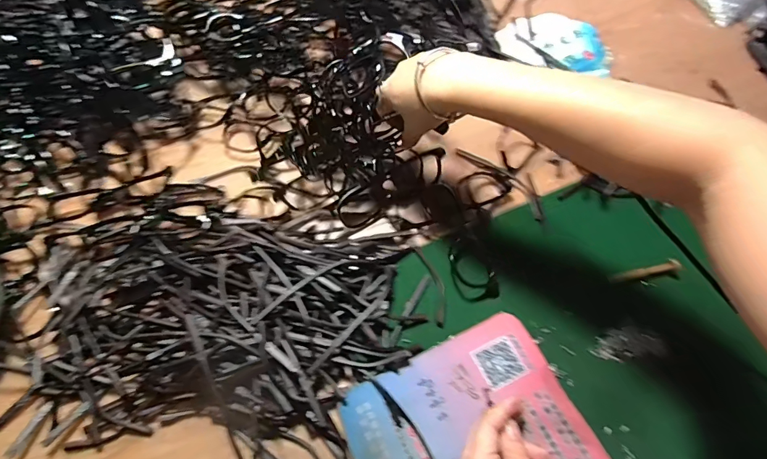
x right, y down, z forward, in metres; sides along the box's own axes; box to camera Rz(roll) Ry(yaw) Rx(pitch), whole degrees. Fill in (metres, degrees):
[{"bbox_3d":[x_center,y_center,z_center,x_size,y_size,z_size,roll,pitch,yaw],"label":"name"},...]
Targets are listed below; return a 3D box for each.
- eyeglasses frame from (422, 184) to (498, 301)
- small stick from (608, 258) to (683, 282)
[{"bbox_3d":[0.080,0.006,0.447,0.044,0.021,0.142,-17,64,-9],"label":"eyeglasses frame"},{"bbox_3d":[0.273,0.045,0.438,0.069,0.008,0.011,-15,63,12],"label":"small stick"}]

